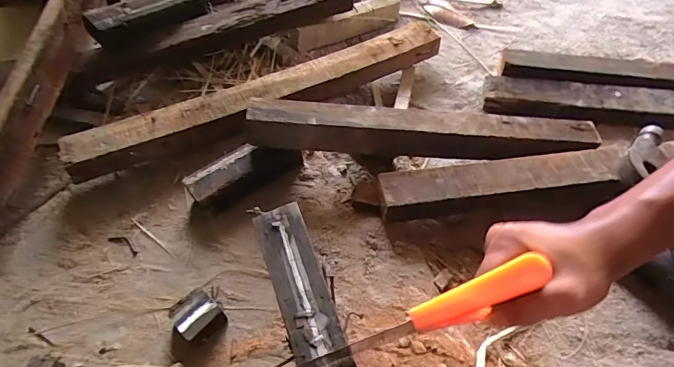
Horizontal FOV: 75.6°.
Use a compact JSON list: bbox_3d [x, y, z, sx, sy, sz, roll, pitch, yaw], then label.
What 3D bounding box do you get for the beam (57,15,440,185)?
[{"bbox_3d":[-0.113,-0.151,0.765,0.671,0.077,0.079,-24,53,-15],"label":"beam"}]

